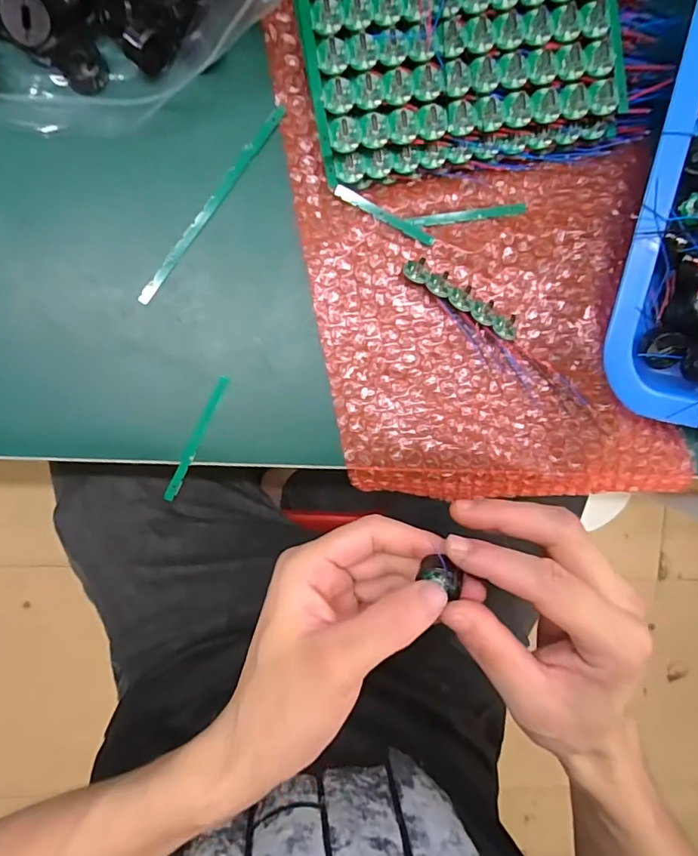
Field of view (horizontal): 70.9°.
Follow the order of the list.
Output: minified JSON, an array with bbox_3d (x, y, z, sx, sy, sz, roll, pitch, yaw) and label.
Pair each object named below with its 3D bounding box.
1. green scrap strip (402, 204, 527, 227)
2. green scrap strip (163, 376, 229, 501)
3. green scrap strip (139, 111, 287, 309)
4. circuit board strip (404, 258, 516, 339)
[{"bbox_3d":[0.063,-0.113,0.260,0.066,0.004,0.005,-9,96,-3],"label":"green scrap strip"},{"bbox_3d":[-0.081,0.006,0.260,0.006,0.004,0.072,25,93,-6],"label":"green scrap strip"},{"bbox_3d":[-0.071,-0.114,0.252,0.006,0.005,0.120,36,92,-7],"label":"green scrap strip"},{"bbox_3d":[0.060,-0.070,0.260,0.067,0.010,0.015,31,93,-7],"label":"circuit board strip"}]

